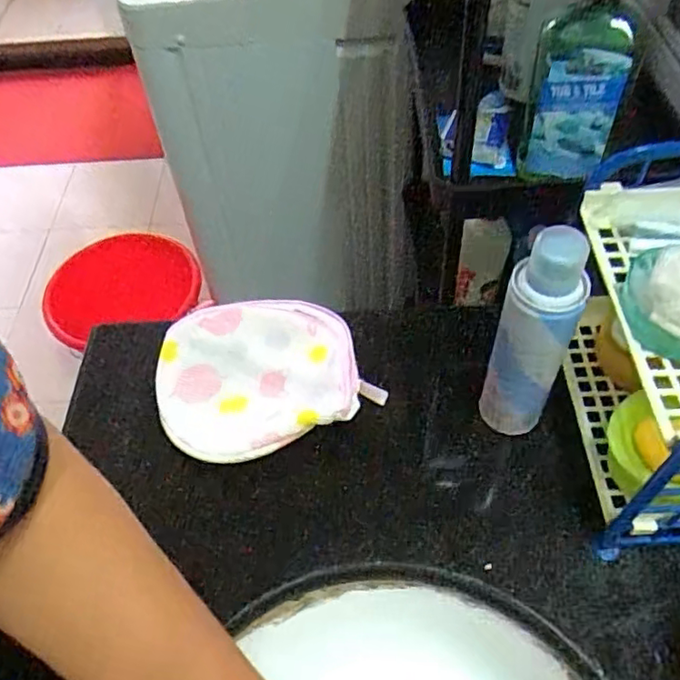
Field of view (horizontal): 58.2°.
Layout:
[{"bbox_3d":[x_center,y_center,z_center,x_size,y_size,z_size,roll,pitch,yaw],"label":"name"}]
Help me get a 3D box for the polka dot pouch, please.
[{"bbox_3d":[-0.072,0.023,0.557,0.191,0.054,0.180,-13,54,-5],"label":"polka dot pouch"}]

